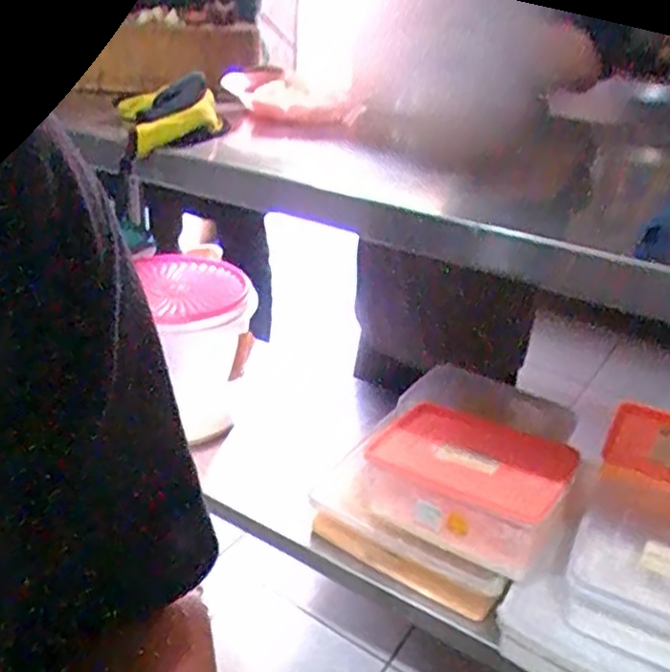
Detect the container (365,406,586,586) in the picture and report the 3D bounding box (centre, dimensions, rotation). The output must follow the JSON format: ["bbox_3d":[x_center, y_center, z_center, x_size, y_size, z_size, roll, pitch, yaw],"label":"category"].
[{"bbox_3d":[0.172,0.178,0.886,0.270,0.091,0.193,24,34,33],"label":"container"}]

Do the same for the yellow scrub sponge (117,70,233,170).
[{"bbox_3d":[-0.182,-0.237,0.742,0.111,0.053,0.110,-13,63,7],"label":"yellow scrub sponge"}]

